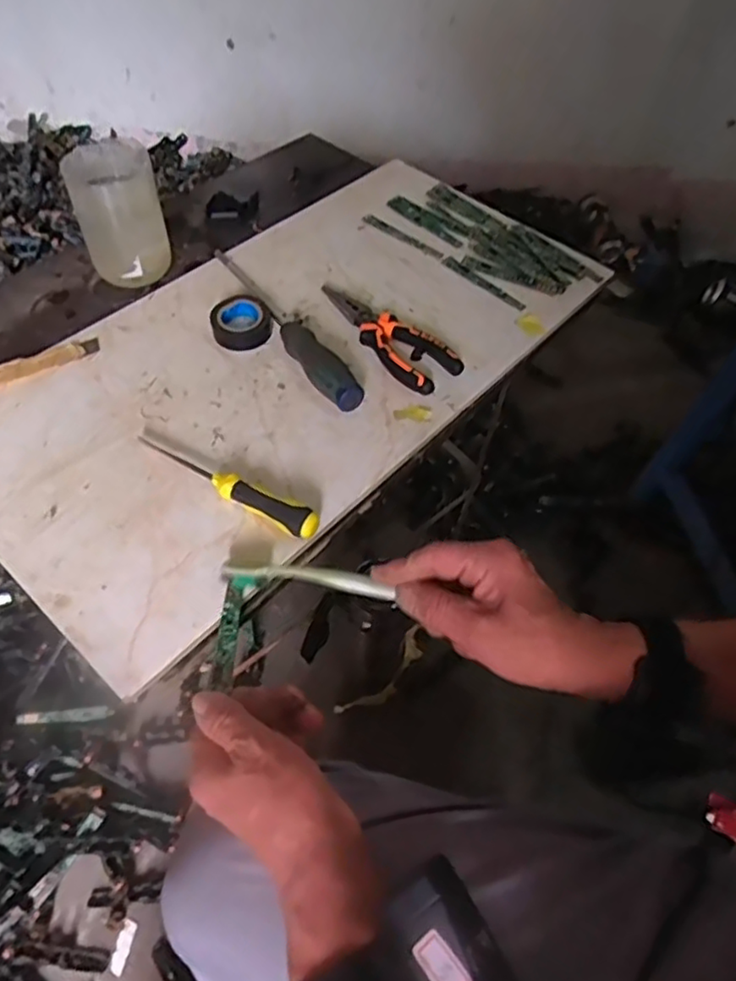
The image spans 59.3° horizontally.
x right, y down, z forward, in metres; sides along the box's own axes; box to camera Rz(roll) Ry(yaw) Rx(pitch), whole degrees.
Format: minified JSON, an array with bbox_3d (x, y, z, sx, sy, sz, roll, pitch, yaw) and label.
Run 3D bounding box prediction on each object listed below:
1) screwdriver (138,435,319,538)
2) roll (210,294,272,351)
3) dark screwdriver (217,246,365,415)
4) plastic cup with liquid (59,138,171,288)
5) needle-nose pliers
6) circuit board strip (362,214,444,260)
[{"bbox_3d":[-0.108,-0.005,0.478,0.158,0.016,0.021,24,57,14],"label":"screwdriver"},{"bbox_3d":[-0.113,-0.152,0.580,0.051,0.024,0.051,1,54,-2],"label":"roll"},{"bbox_3d":[-0.077,-0.152,0.578,0.026,0.025,0.240,-27,60,-20],"label":"dark screwdriver"},{"bbox_3d":[-0.228,-0.254,0.597,0.075,0.101,0.070,-18,57,-15],"label":"plastic cup with liquid"},{"bbox_3d":[0.016,-0.143,0.582,0.054,0.019,0.153,-34,63,-24],"label":"needle-nose pliers"},{"bbox_3d":[0.037,-0.265,0.674,0.100,0.006,0.013,33,59,19],"label":"circuit board strip"}]

